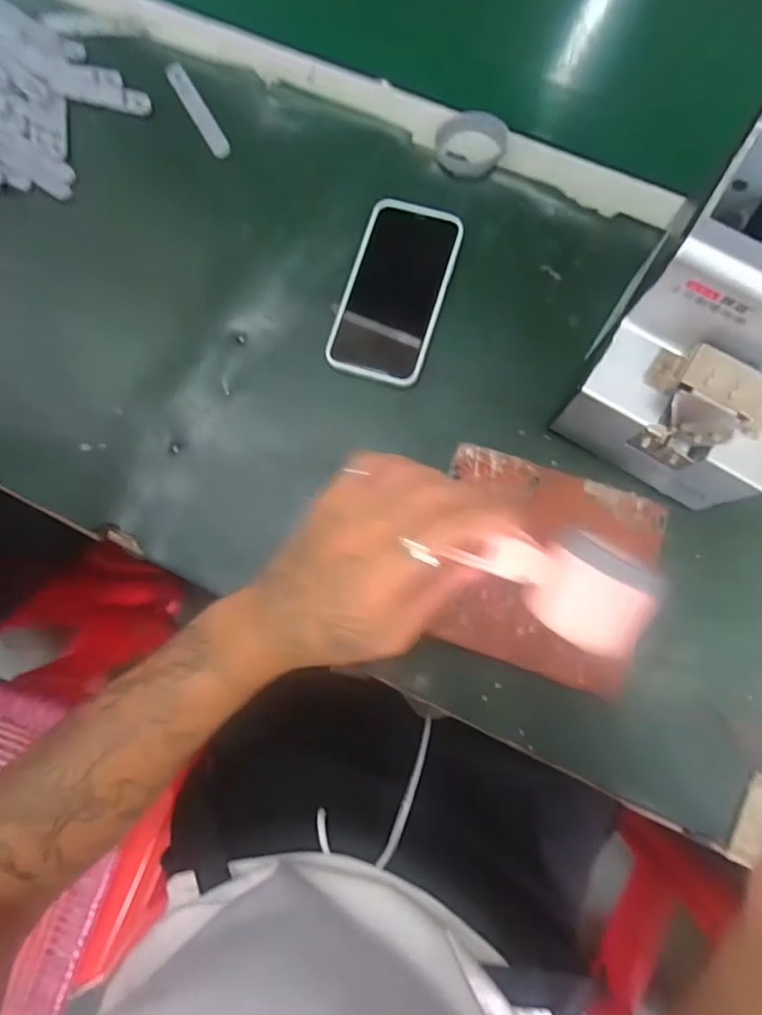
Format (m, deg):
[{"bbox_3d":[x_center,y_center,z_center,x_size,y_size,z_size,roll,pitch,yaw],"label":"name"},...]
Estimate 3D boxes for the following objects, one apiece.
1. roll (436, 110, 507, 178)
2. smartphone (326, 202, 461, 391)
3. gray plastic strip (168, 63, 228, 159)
[{"bbox_3d":[0.073,-0.296,0.426,0.056,0.011,0.055,0,82,1],"label":"roll"},{"bbox_3d":[0.011,-0.172,0.416,0.076,0.012,0.148,16,81,6],"label":"smartphone"},{"bbox_3d":[-0.157,-0.342,0.454,0.015,0.004,0.092,-31,89,-4],"label":"gray plastic strip"}]

